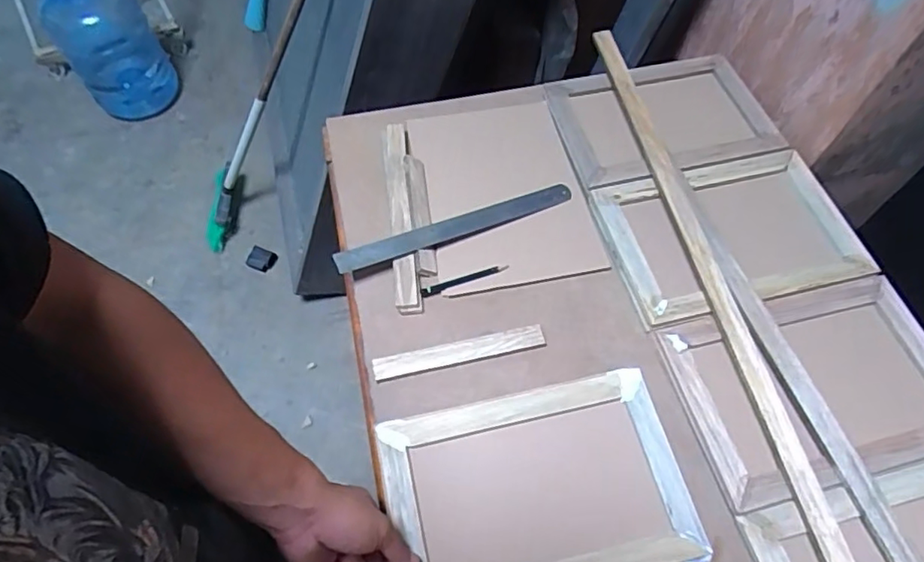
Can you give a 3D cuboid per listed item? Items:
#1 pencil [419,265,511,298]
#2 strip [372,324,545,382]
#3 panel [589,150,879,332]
[{"bbox_3d":[0.004,0.000,0.710,0.111,0.006,0.011,-17,62,-9],"label":"pencil"},{"bbox_3d":[-0.003,0.081,0.658,0.195,0.012,0.025,-12,61,-6],"label":"strip"},{"bbox_3d":[0.348,-0.063,0.743,0.323,0.031,0.207,-14,61,-7],"label":"panel"}]

